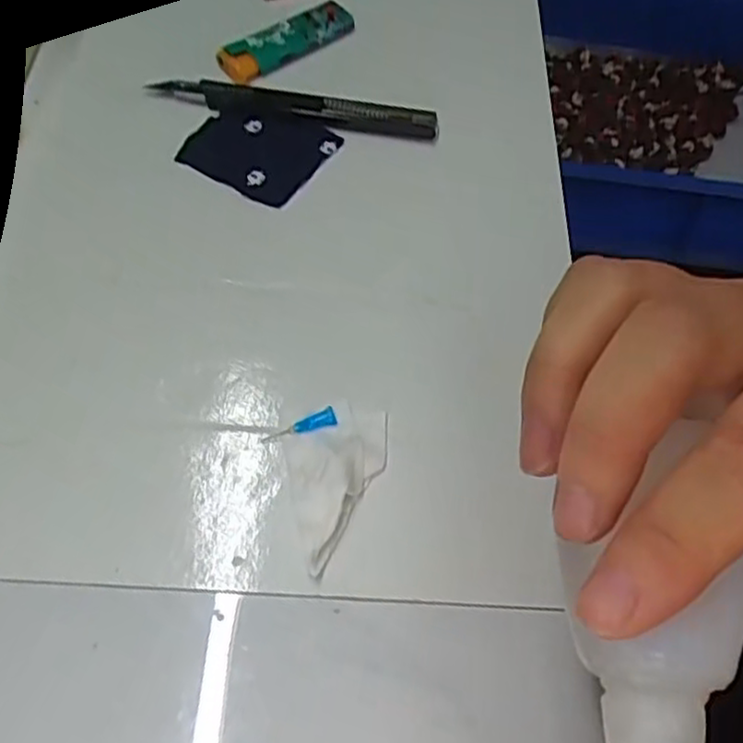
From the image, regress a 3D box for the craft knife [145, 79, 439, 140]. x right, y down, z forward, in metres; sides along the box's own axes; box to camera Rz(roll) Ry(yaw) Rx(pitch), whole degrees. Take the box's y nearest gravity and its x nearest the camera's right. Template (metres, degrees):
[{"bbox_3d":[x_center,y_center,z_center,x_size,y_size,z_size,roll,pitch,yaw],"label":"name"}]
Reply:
[{"bbox_3d":[-0.038,-0.135,0.371,0.141,0.007,0.018,8,59,0],"label":"craft knife"}]

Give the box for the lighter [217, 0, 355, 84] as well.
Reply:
[{"bbox_3d":[-0.046,-0.178,0.393,0.077,0.012,0.024,-39,69,-23],"label":"lighter"}]

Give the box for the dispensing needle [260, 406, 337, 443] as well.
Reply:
[{"bbox_3d":[-0.029,0.022,0.288,0.030,0.004,0.006,-19,62,3],"label":"dispensing needle"}]

